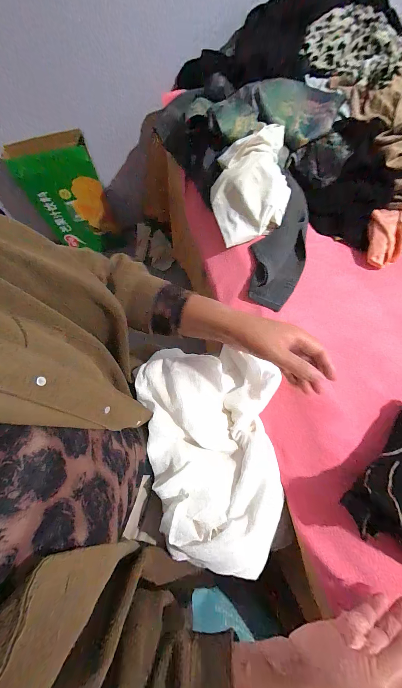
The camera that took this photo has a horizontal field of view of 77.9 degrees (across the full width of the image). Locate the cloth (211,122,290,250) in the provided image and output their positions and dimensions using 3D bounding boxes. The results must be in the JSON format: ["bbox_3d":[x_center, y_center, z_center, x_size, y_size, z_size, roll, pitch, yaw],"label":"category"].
[{"bbox_3d":[0.107,-0.327,0.518,0.164,0.115,0.172,-17,68,-5],"label":"cloth"}]

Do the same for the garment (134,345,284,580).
[{"bbox_3d":[0.009,0.166,0.401,0.230,0.071,0.307,2,68,3],"label":"garment"}]

